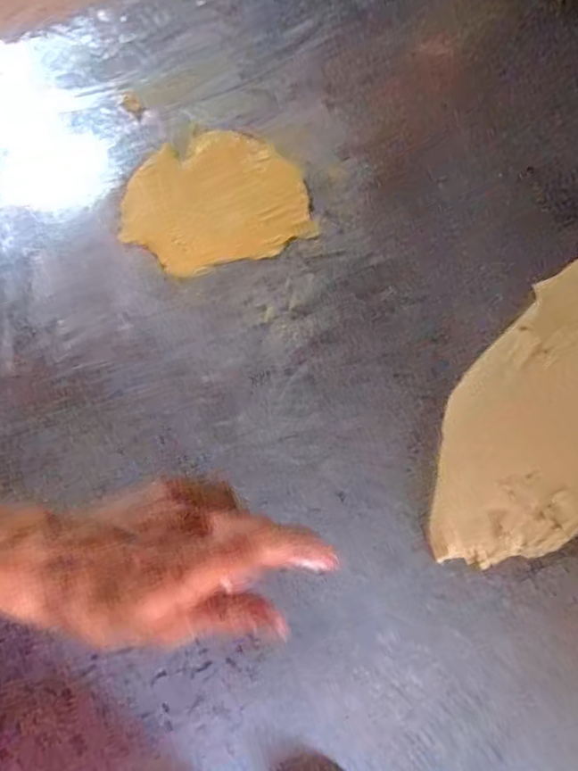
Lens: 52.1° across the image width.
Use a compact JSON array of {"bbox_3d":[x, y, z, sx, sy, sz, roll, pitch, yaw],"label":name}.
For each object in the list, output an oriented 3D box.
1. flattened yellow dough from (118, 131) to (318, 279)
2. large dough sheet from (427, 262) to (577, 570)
[{"bbox_3d":[-0.053,-0.130,0.416,0.125,0.010,0.100,-15,71,-4],"label":"flattened yellow dough"},{"bbox_3d":[0.185,-0.005,0.363,0.272,0.016,0.111,-40,74,-12],"label":"large dough sheet"}]

